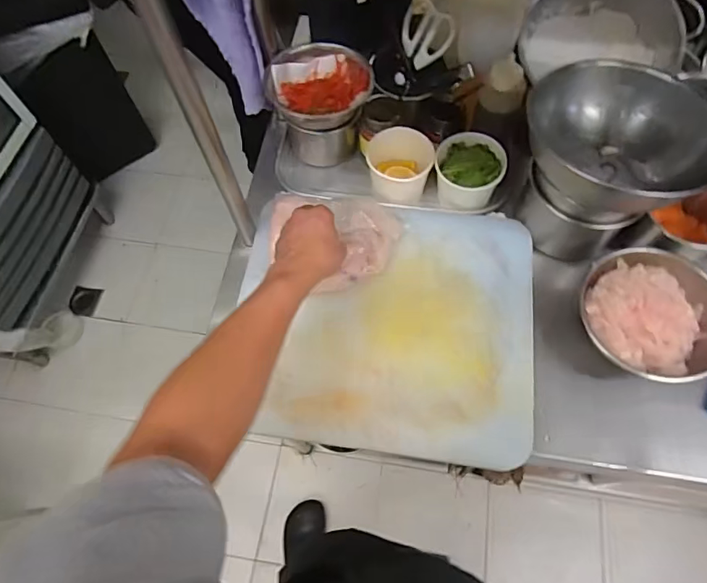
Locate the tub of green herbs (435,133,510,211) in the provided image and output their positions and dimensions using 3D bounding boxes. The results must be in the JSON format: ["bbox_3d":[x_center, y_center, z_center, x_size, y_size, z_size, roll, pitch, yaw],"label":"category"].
[{"bbox_3d":[0.165,-0.170,0.701,0.094,0.068,0.098,-1,65,2],"label":"tub of green herbs"}]

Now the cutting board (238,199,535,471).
[{"bbox_3d":[0.040,0.035,0.639,0.382,0.030,0.333,6,70,4],"label":"cutting board"}]

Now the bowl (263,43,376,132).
[{"bbox_3d":[-0.048,-0.299,0.685,0.146,0.057,0.116,7,65,5],"label":"bowl"}]

